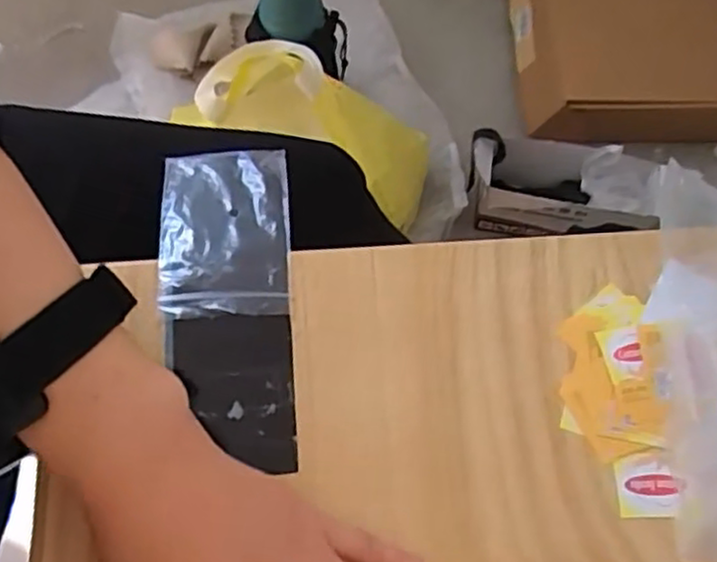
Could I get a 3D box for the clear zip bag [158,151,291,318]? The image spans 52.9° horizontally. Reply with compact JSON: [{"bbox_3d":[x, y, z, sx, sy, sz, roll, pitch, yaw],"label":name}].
[{"bbox_3d":[-0.071,-0.027,0.383,0.067,0.016,0.098,-4,68,-2],"label":"clear zip bag"}]

